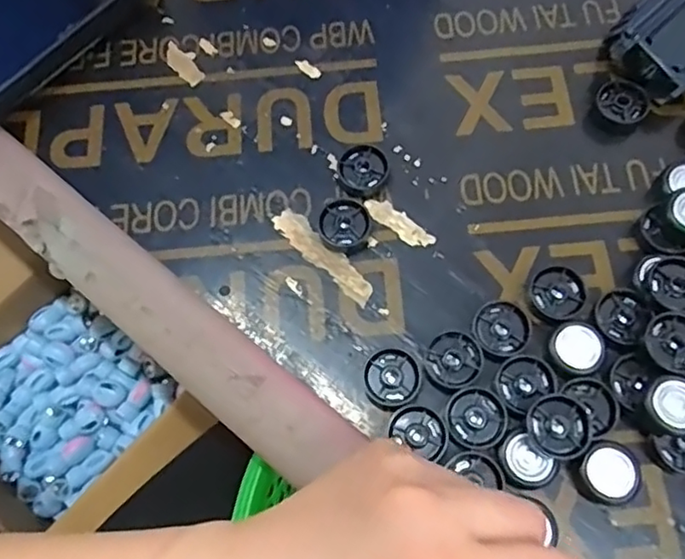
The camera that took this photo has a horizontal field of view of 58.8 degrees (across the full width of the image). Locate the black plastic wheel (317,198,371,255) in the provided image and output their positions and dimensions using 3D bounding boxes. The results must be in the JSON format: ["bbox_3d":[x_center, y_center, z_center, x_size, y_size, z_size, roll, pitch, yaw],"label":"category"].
[{"bbox_3d":[0.001,-0.024,0.282,0.023,0.008,0.024,-1,70,1],"label":"black plastic wheel"}]

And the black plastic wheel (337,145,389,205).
[{"bbox_3d":[0.010,-0.051,0.291,0.022,0.009,0.026,28,73,11],"label":"black plastic wheel"}]

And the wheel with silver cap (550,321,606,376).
[{"bbox_3d":[0.098,0.028,0.253,0.021,0.006,0.021,-1,70,1],"label":"wheel with silver cap"}]

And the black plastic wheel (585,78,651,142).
[{"bbox_3d":[0.136,-0.084,0.297,0.024,0.013,0.023,-1,70,1],"label":"black plastic wheel"}]

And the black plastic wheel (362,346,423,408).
[{"bbox_3d":[0.021,0.042,0.258,0.023,0.007,0.025,-1,70,1],"label":"black plastic wheel"}]

